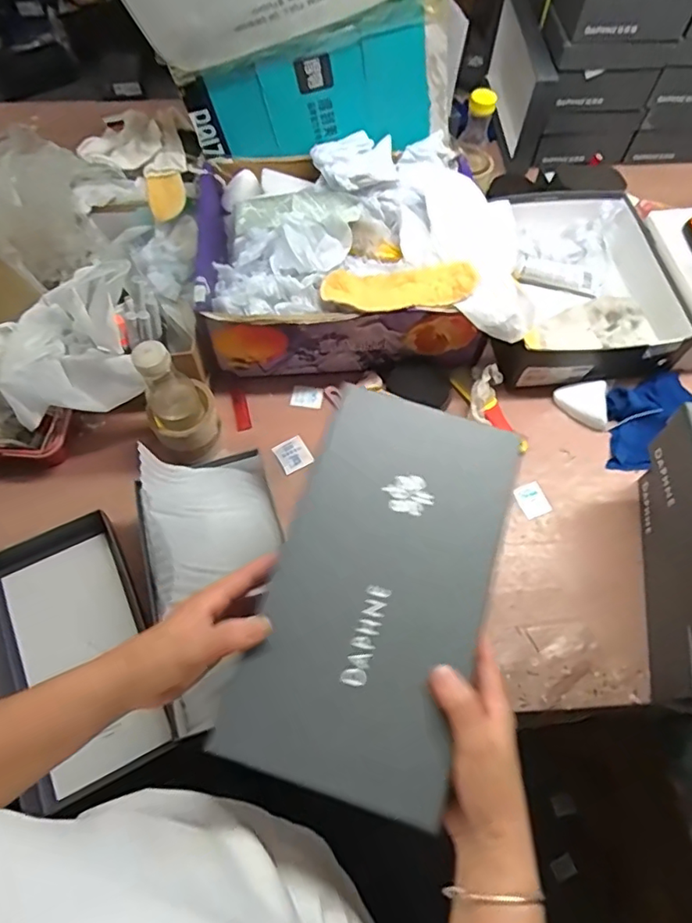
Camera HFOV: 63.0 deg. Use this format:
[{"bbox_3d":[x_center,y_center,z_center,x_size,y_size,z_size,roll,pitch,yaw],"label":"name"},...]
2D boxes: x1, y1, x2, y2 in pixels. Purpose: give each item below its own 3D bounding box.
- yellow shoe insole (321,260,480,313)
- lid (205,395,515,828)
[{"bbox_3d":[0.072,-0.231,0.744,0.203,0.025,0.066,-1,64,-2],"label":"yellow shoe insole"},{"bbox_3d":[0.027,0.090,0.428,0.155,0.047,0.288,16,65,7],"label":"lid"}]

